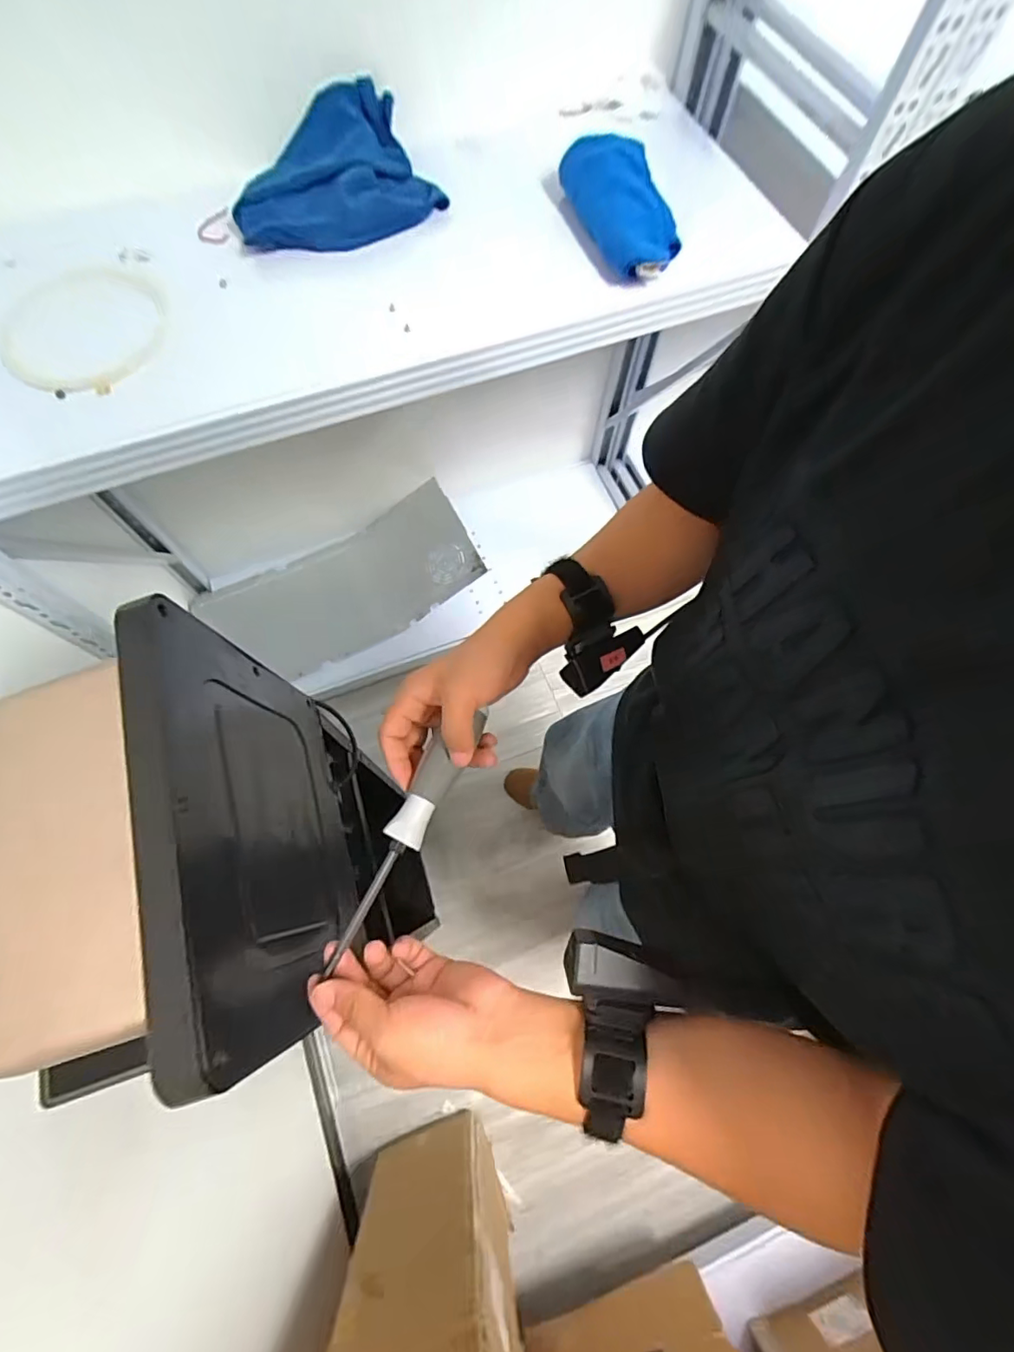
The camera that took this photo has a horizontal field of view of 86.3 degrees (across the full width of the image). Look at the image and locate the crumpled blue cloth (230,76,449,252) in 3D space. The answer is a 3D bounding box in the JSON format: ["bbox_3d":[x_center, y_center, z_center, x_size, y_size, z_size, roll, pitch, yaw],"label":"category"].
[{"bbox_3d":[-0.226,-0.623,0.679,0.243,0.041,0.174,-30,91,-5],"label":"crumpled blue cloth"}]

